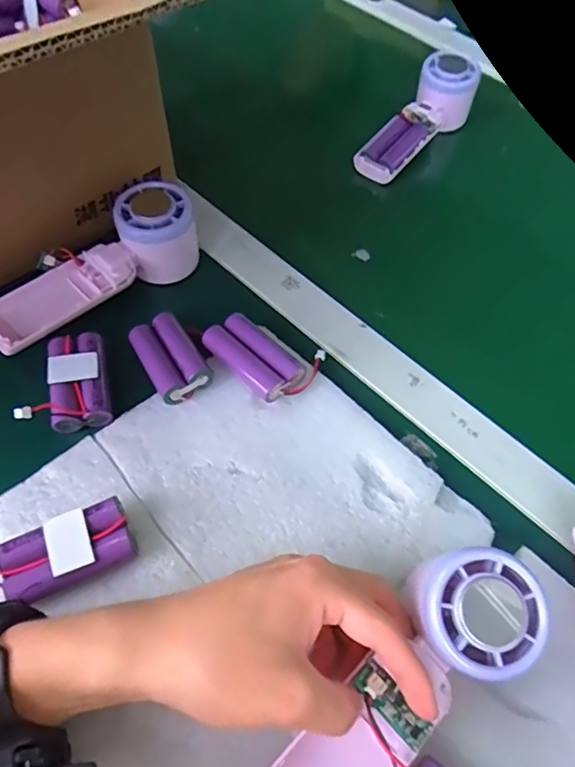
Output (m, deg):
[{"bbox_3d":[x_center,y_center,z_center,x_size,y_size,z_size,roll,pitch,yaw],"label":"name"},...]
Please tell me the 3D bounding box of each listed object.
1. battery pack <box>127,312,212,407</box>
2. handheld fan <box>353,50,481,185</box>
[{"bbox_3d":[-0.079,-0.019,0.373,0.035,0.018,0.067,-24,61,-19],"label":"battery pack"},{"bbox_3d":[0.126,-0.255,0.553,0.050,0.052,0.161,36,74,19],"label":"handheld fan"}]

